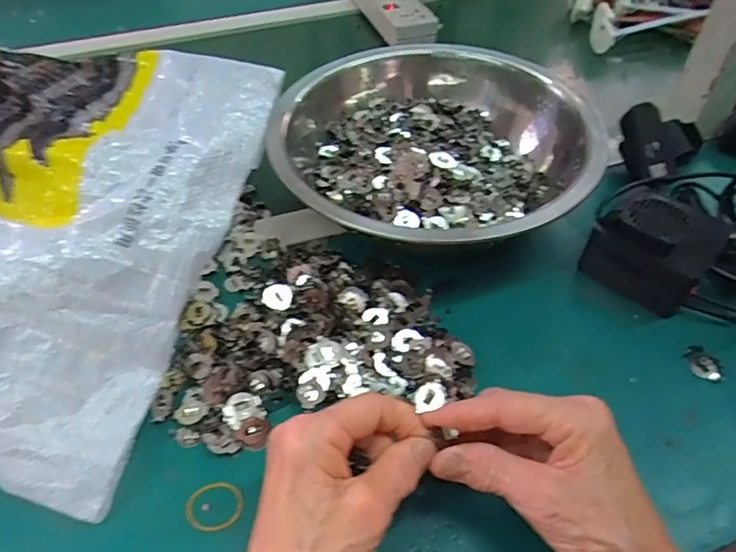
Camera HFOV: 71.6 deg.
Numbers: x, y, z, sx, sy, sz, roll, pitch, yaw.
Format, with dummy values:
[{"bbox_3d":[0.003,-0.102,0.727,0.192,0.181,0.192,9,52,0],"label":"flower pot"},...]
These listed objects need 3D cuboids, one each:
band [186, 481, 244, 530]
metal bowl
[{"bbox_3d":[-0.088,0.132,0.293,0.034,0.004,0.026,-1,60,3],"label":"band"},{"bbox_3d":[0.056,-0.113,0.437,0.245,0.095,0.245,-1,48,1],"label":"metal bowl"}]

